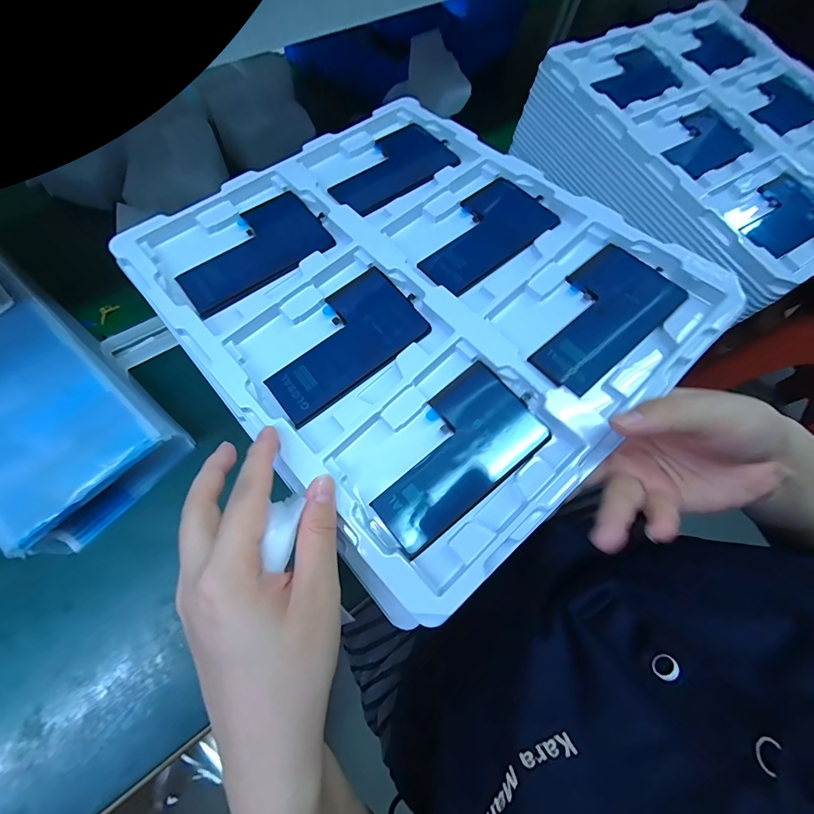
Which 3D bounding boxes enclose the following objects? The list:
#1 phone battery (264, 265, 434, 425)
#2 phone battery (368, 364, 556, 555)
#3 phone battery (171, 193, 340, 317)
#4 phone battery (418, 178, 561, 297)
[{"bbox_3d":[-0.045,-0.044,0.247,0.109,0.006,0.066,-37,77,-17],"label":"phone battery"},{"bbox_3d":[0.025,0.027,0.223,0.107,0.007,0.064,-39,75,-8],"label":"phone battery"},{"bbox_3d":[-0.114,-0.116,0.271,0.108,0.004,0.069,-36,72,-14],"label":"phone battery"},{"bbox_3d":[0.055,-0.130,0.278,0.110,0.004,0.066,-39,69,-15],"label":"phone battery"}]

